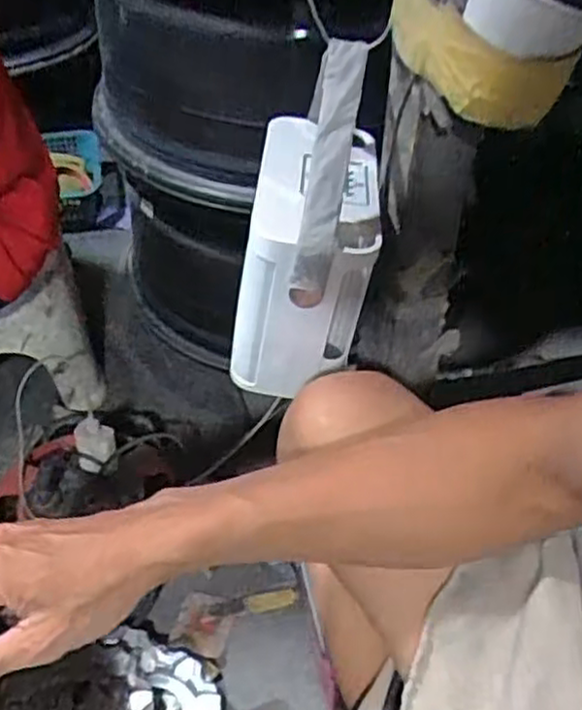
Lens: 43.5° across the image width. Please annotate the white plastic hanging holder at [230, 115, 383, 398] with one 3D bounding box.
[{"bbox_3d":[0.018,-0.090,0.650,0.112,0.161,0.187,8,45,4],"label":"white plastic hanging holder"}]

